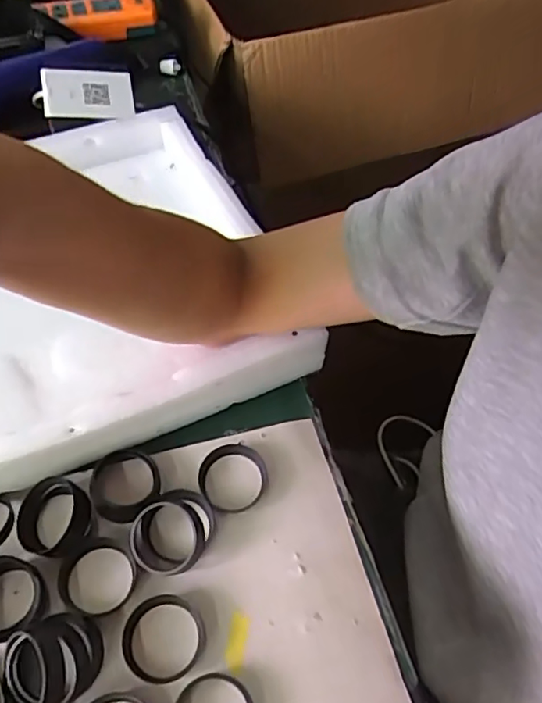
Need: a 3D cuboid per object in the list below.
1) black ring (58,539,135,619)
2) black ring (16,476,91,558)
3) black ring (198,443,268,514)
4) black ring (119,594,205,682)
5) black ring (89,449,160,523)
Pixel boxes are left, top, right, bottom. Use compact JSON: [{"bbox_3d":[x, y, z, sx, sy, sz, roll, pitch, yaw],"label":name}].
[{"bbox_3d":[-0.103,0.132,0.337,0.044,0.010,0.043,1,56,-2],"label":"black ring"},{"bbox_3d":[-0.133,0.102,0.352,0.042,0.016,0.044,1,56,-2],"label":"black ring"},{"bbox_3d":[-0.025,0.082,0.374,0.045,0.008,0.043,1,56,-2],"label":"black ring"},{"bbox_3d":[-0.060,0.160,0.321,0.044,0.007,0.044,1,56,-2],"label":"black ring"},{"bbox_3d":[-0.094,0.084,0.365,0.044,0.017,0.046,1,56,-2],"label":"black ring"}]

